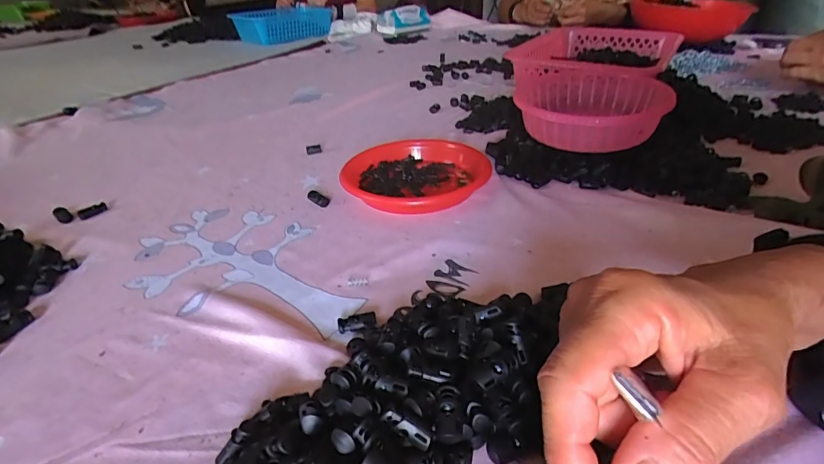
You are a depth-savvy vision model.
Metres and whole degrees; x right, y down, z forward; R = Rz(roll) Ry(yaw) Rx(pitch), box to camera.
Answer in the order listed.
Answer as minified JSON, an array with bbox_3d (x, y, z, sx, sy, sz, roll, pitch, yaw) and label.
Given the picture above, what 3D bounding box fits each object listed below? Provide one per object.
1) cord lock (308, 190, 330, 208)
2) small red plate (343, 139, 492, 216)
[{"bbox_3d":[-0.103,-0.038,0.500,0.034,0.010,0.014,25,42,35],"label":"cord lock"},{"bbox_3d":[0.003,-0.065,0.518,0.153,0.024,0.152,-1,33,1],"label":"small red plate"}]

